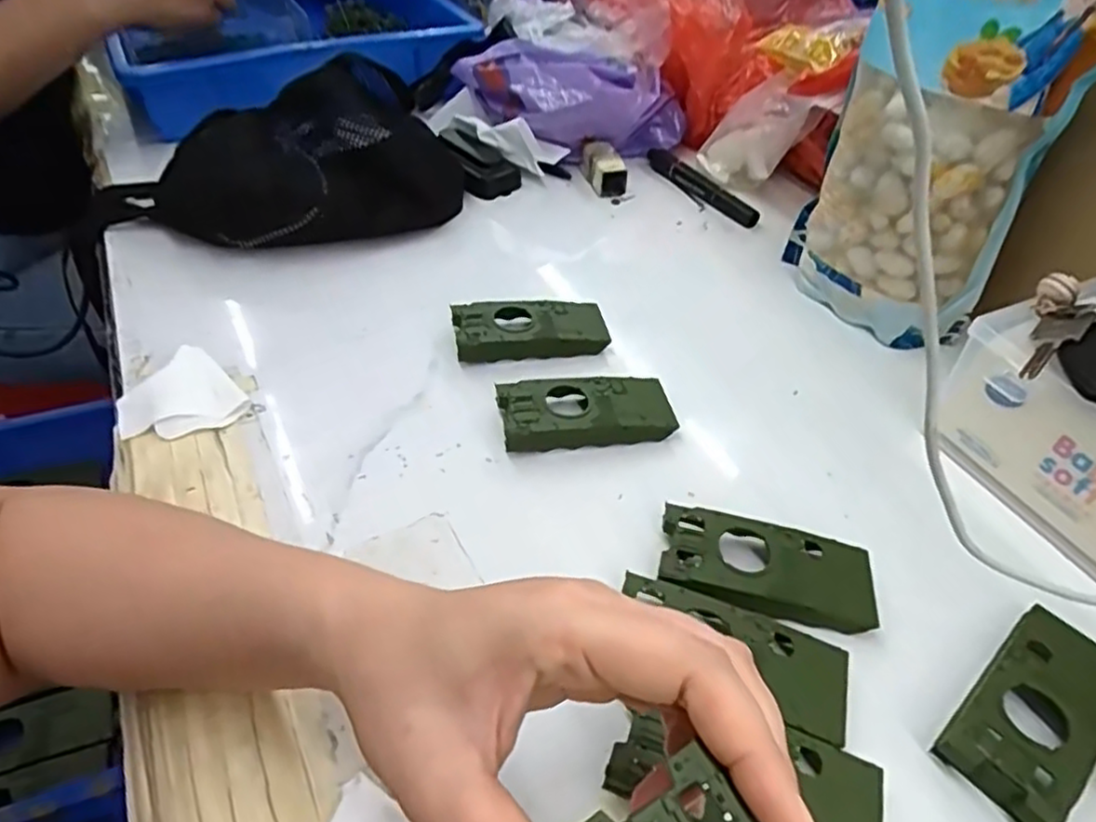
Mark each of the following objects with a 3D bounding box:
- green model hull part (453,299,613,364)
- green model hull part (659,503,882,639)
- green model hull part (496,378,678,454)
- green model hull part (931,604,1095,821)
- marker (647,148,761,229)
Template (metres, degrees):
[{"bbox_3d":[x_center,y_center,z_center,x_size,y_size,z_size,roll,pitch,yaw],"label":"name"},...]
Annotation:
[{"bbox_3d":[-0.012,-0.056,0.477,0.103,0.020,0.044,-5,45,-9],"label":"green model hull part"},{"bbox_3d":[0.108,0.081,0.346,0.103,0.019,0.054,9,45,6],"label":"green model hull part"},{"bbox_3d":[0.023,0.001,0.422,0.103,0.021,0.045,-7,45,-11],"label":"green model hull part"},{"bbox_3d":[0.215,0.127,0.301,0.108,0.015,0.046,-30,53,-29],"label":"green model hull part"},{"bbox_3d":[0.140,-0.211,0.649,0.024,0.017,0.143,-25,51,-26],"label":"marker"}]

